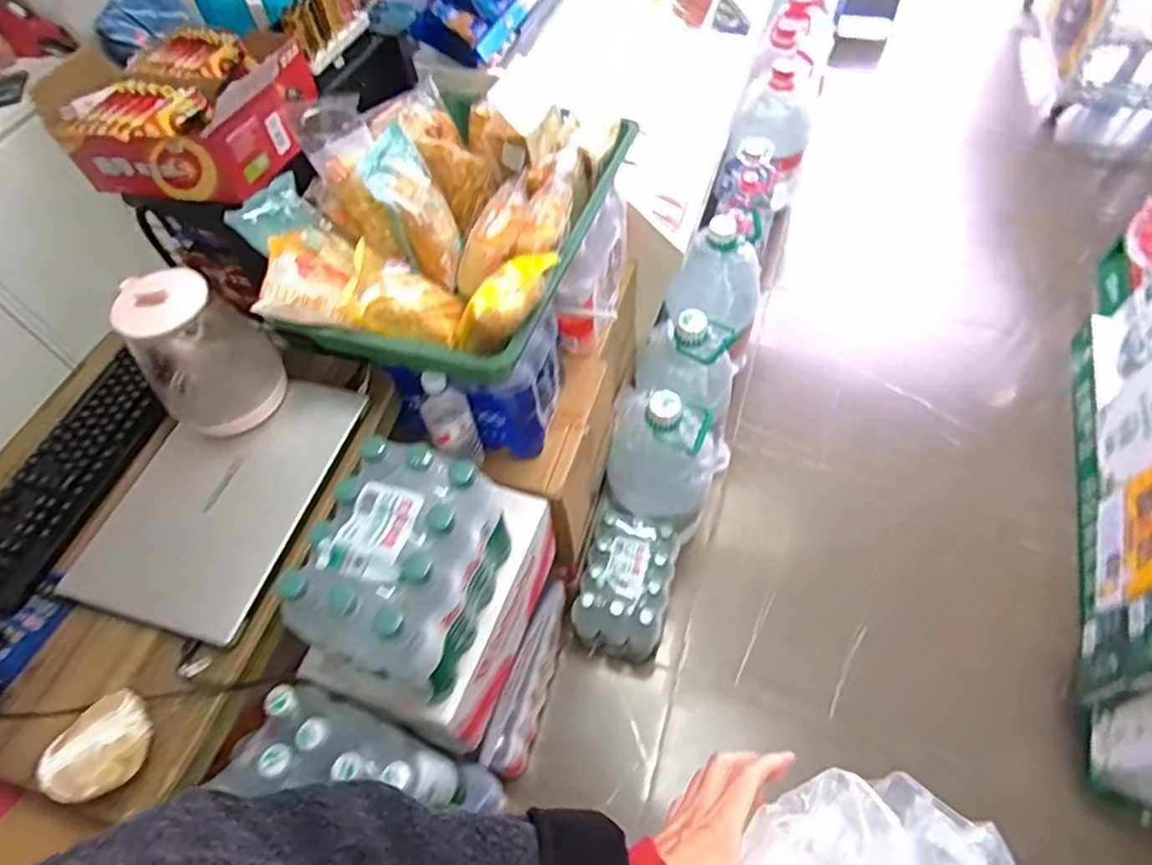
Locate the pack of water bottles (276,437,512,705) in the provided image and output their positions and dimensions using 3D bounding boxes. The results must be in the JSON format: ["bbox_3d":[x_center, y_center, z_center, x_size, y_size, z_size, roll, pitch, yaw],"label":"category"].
[{"bbox_3d":[-0.212,0.172,0.808,0.181,0.215,0.237,17,59,15],"label":"pack of water bottles"}]

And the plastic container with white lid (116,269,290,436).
[{"bbox_3d":[-0.485,-0.109,0.834,0.144,0.208,0.147,34,65,24],"label":"plastic container with white lid"}]

